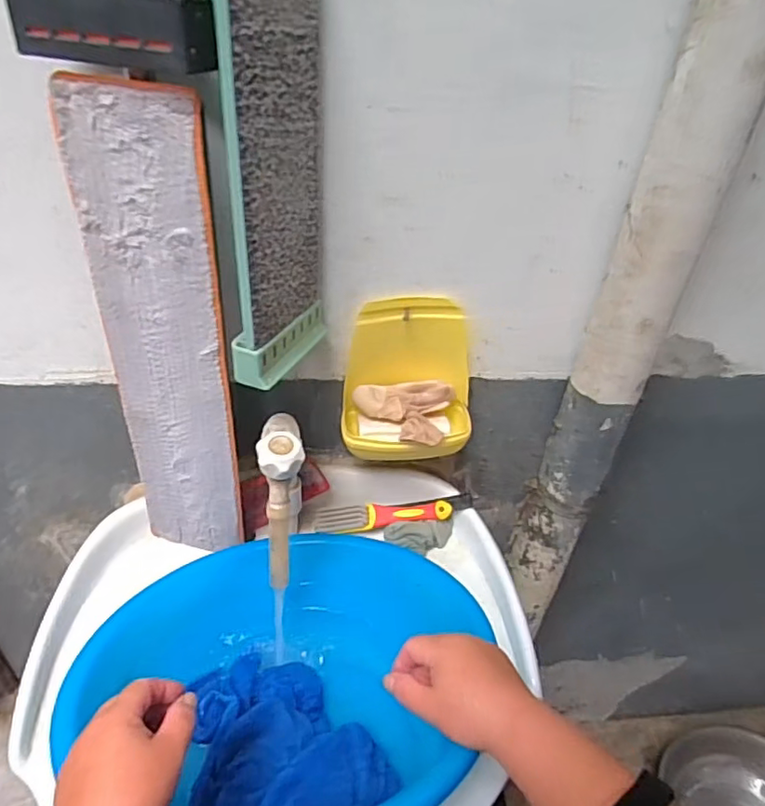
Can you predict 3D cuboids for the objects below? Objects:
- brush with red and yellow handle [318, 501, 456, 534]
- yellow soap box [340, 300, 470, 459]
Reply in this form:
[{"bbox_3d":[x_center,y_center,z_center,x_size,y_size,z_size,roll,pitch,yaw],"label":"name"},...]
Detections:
[{"bbox_3d":[-0.002,0.139,0.721,0.169,0.020,0.038,-7,36,9],"label":"brush with red and yellow handle"},{"bbox_3d":[0.030,-0.024,0.638,0.142,0.154,0.086,2,37,-2],"label":"yellow soap box"}]

